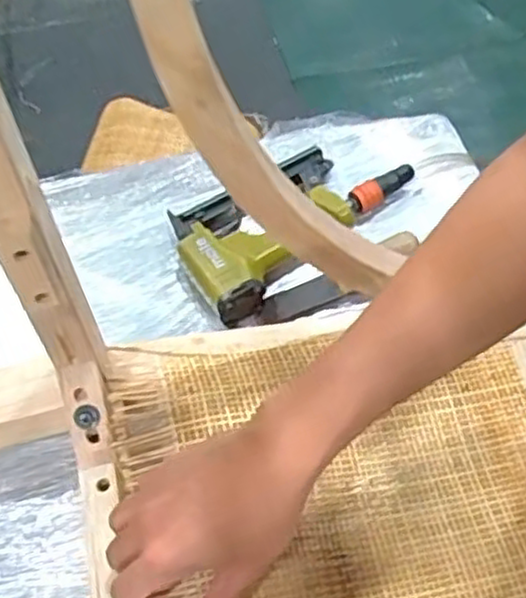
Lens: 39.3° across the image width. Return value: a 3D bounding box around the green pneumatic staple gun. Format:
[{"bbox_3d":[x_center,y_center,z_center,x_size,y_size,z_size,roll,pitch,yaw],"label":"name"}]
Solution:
[{"bbox_3d":[0.037,-0.087,0.746,0.262,0.056,0.142,-28,62,-14],"label":"green pneumatic staple gun"}]

